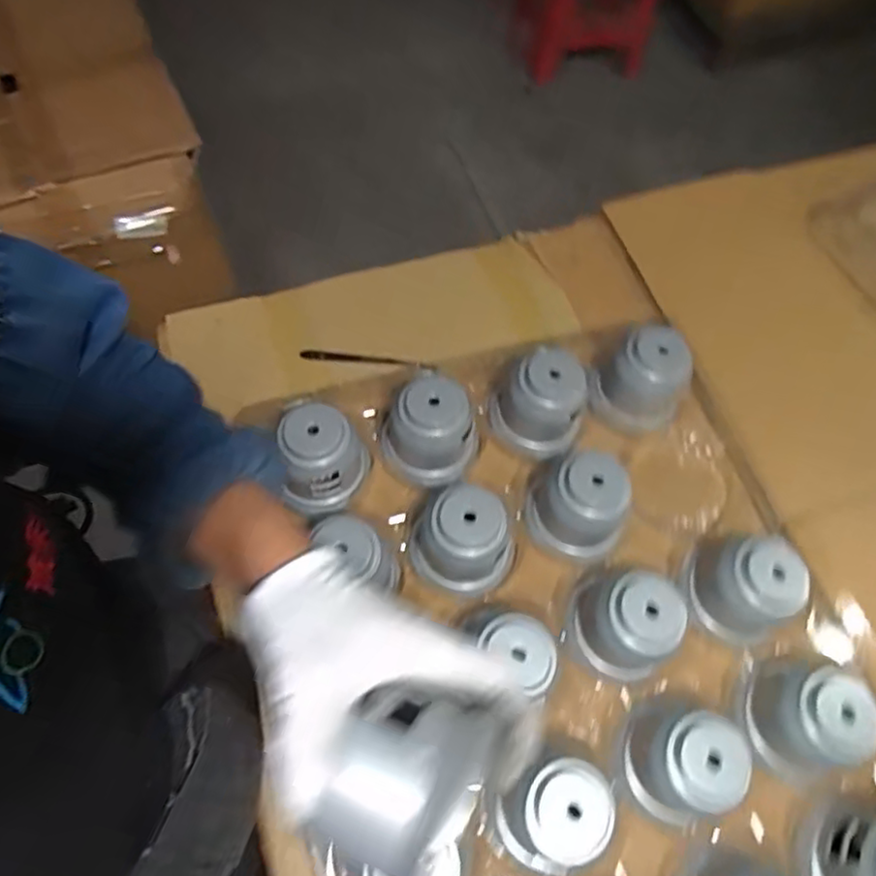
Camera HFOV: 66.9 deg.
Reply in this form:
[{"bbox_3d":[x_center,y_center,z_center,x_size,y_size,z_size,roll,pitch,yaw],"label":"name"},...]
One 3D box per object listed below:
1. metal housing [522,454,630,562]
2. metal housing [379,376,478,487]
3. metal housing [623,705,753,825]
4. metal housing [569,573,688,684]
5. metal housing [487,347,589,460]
[{"bbox_3d":[0.121,0.061,0.577,0.080,0.087,0.076,12,65,3],"label":"metal housing"},{"bbox_3d":[-0.007,-0.006,0.592,0.089,0.081,0.077,-4,66,-5],"label":"metal housing"},{"bbox_3d":[0.181,0.240,0.492,0.070,0.066,0.068,1,65,-2],"label":"metal housing"},{"bbox_3d":[0.147,0.147,0.528,0.070,0.079,0.072,1,65,-2],"label":"metal housing"},{"bbox_3d":[0.094,-0.034,0.614,0.086,0.077,0.077,16,66,5],"label":"metal housing"}]

